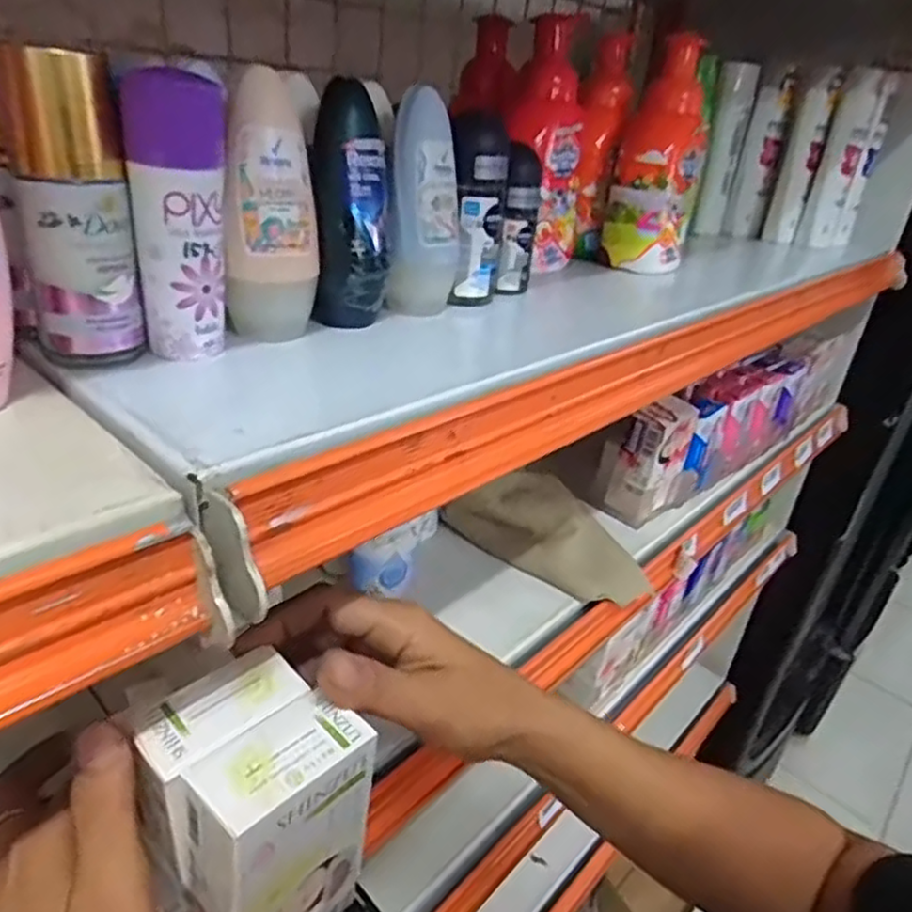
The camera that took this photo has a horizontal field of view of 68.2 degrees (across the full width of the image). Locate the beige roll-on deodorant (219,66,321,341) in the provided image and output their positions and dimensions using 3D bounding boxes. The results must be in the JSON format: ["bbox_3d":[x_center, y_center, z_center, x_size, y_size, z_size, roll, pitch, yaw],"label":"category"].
[{"bbox_3d":[-0.079,-0.102,0.290,0.039,0.105,0.033,-1,29,-14],"label":"beige roll-on deodorant"}]

